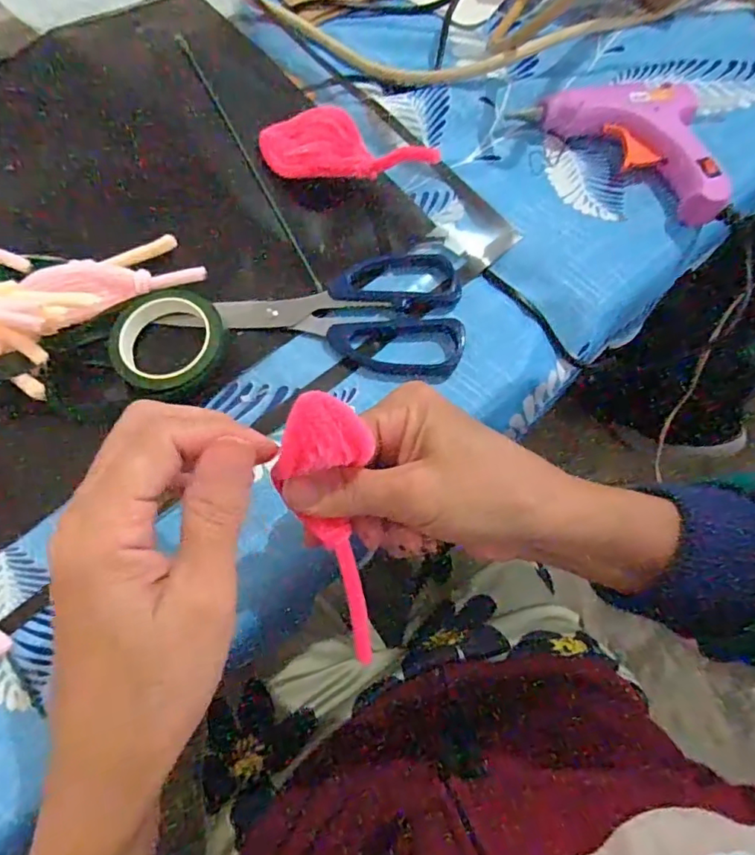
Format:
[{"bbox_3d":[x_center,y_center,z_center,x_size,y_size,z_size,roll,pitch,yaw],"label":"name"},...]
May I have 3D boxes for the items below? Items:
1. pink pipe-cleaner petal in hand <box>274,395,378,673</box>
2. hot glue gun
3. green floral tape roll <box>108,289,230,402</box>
[{"bbox_3d":[-0.016,0.039,0.199,0.033,0.109,0.027,-8,30,-5],"label":"pink pipe-cleaner petal in hand"},{"bbox_3d":[0.175,-0.191,0.346,0.145,0.028,0.073,41,74,11],"label":"hot glue gun"},{"bbox_3d":[-0.111,-0.046,0.287,0.060,0.015,0.061,1,70,-2],"label":"green floral tape roll"}]

